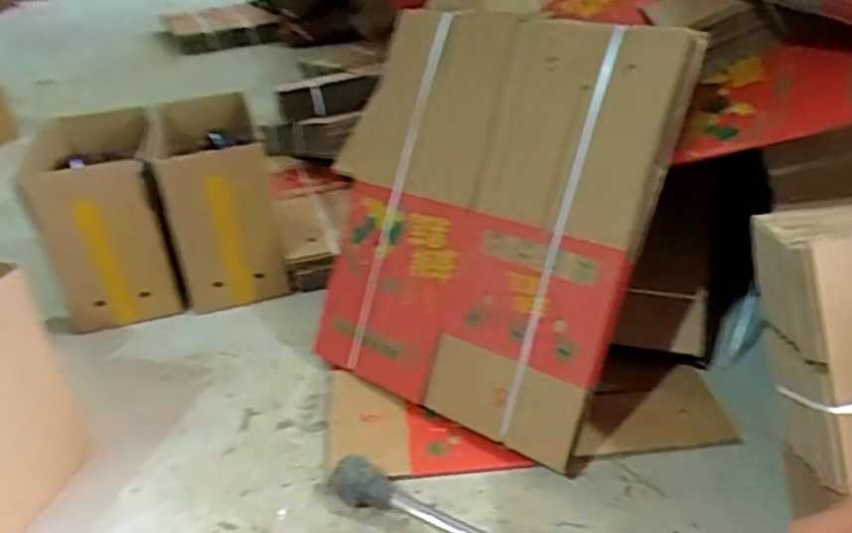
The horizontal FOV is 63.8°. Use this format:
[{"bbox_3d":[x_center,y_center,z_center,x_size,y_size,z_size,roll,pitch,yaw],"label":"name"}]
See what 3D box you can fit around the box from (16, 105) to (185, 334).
[{"bbox_3d":[-0.619,-0.096,1.343,0.232,0.321,0.344,-9,31,-10],"label":"box"}]

